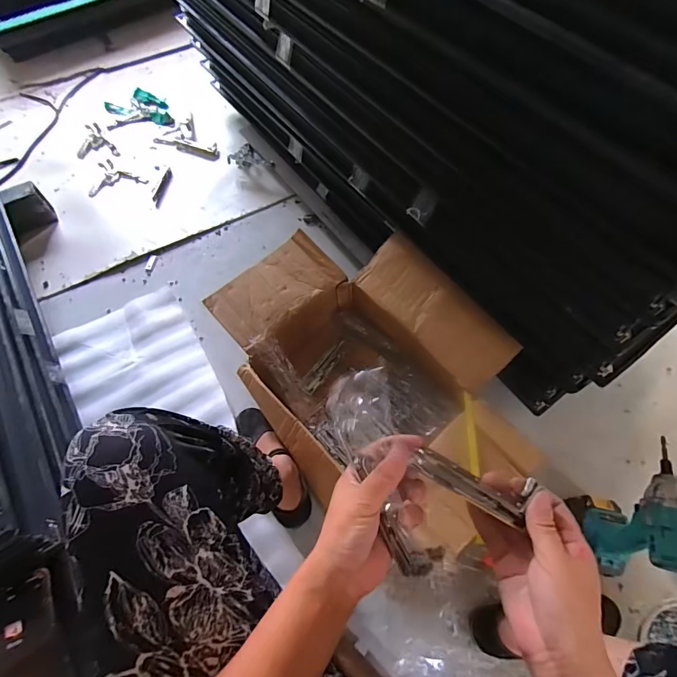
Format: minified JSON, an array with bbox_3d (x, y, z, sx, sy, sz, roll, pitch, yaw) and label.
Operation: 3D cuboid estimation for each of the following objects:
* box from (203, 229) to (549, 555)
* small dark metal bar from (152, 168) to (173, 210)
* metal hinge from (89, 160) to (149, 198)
[{"bbox_3d":[0.050,0.067,0.805,0.415,0.216,0.627,-32,67,-16],"label":"box"},{"bbox_3d":[-0.524,-0.448,1.190,0.032,0.010,0.156,8,62,3],"label":"small dark metal bar"},{"bbox_3d":[-0.678,-0.500,1.223,0.167,0.010,0.132,-17,63,-9],"label":"metal hinge"}]

